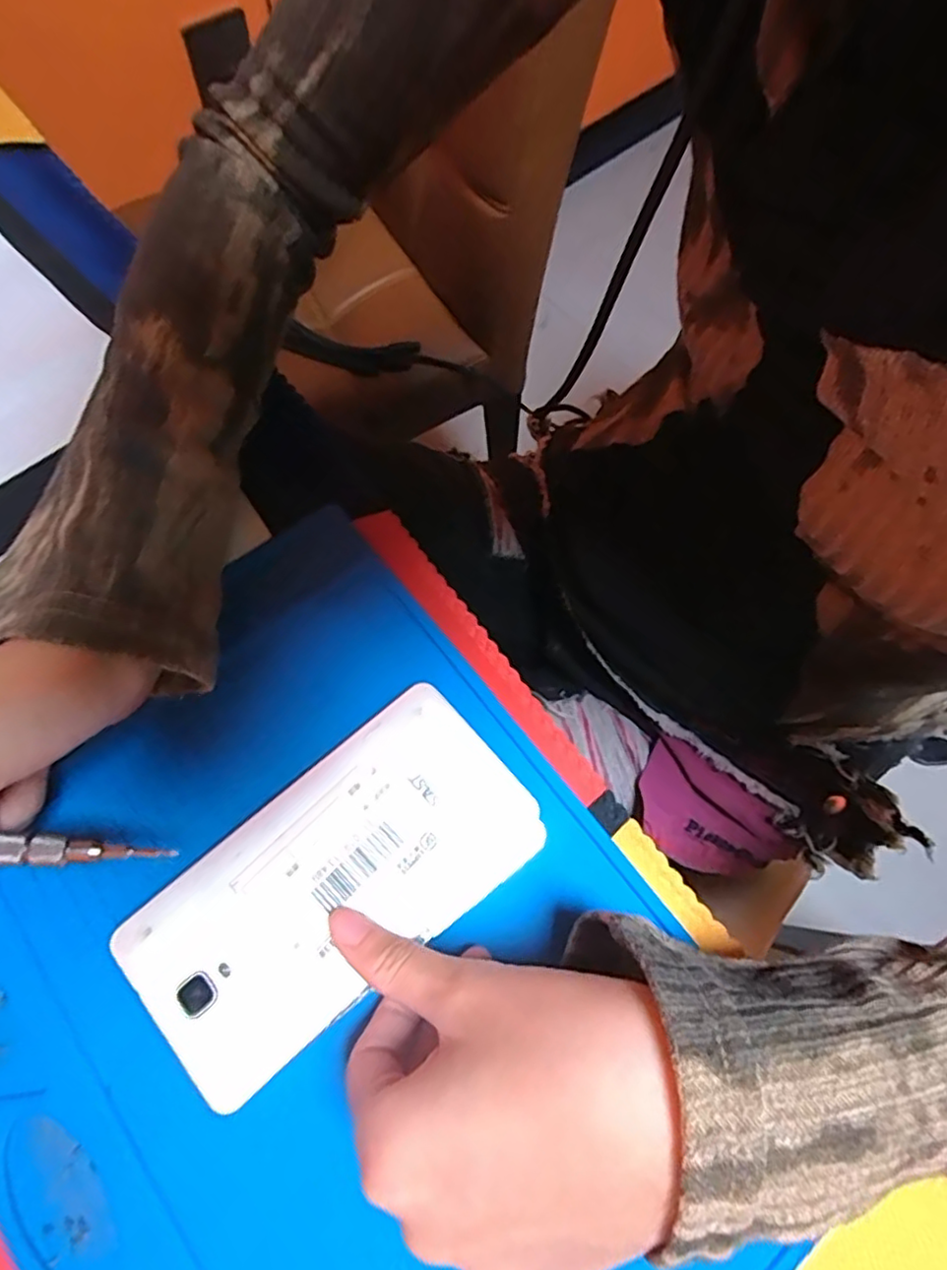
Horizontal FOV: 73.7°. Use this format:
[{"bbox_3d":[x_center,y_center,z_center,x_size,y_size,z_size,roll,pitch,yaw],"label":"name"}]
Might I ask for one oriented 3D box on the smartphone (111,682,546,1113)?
[{"bbox_3d":[-0.048,0.087,0.228,0.141,0.009,0.075,-38,77,-13],"label":"smartphone"}]

